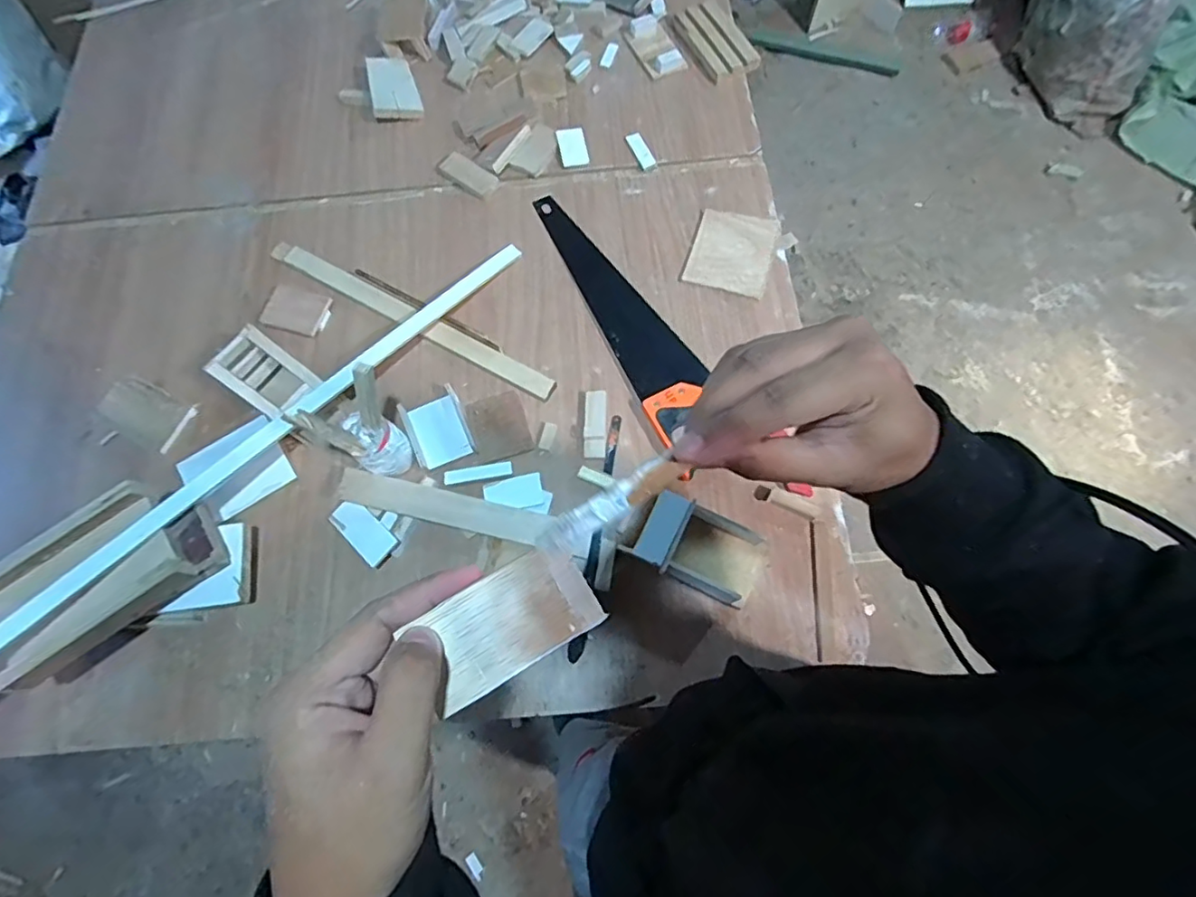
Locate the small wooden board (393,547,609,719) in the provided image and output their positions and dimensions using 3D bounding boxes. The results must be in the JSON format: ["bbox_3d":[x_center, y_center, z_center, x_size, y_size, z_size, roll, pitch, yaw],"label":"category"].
[{"bbox_3d":[-0.038,0.075,0.253,0.073,0.004,0.042,-29,87,-10],"label":"small wooden board"}]

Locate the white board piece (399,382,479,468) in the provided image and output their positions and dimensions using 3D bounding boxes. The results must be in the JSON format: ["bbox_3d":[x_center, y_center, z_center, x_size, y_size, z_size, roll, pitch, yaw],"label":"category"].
[{"bbox_3d":[-0.214,-0.024,0.781,0.077,0.024,0.101,-24,72,-7],"label":"white board piece"}]

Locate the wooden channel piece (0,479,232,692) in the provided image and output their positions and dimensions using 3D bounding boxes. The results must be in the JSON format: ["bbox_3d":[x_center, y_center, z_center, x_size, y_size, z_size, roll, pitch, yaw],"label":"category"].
[{"bbox_3d":[-0.561,0.139,0.649,0.235,0.063,0.140,-38,74,-12],"label":"wooden channel piece"}]

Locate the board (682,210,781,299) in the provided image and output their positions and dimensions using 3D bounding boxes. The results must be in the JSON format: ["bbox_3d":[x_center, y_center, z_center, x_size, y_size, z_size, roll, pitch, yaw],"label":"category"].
[{"bbox_3d":[0.198,-0.292,0.857,0.116,0.008,0.136,15,72,13],"label":"board"}]

